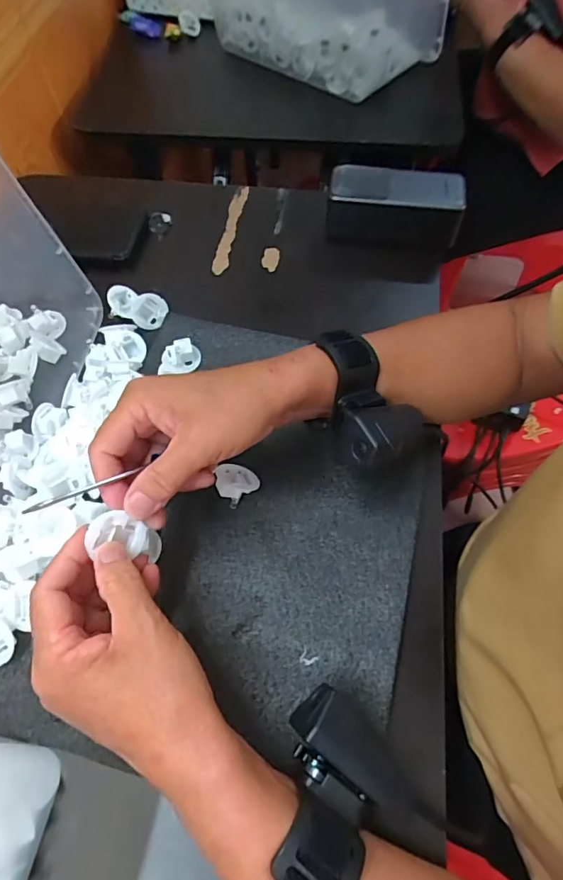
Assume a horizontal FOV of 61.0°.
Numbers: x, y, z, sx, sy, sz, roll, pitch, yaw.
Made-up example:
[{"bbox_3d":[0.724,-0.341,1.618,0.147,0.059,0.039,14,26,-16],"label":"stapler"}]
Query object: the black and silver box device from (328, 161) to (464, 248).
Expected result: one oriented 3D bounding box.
[{"bbox_3d":[0.112,-0.229,0.480,0.127,0.057,0.053,9,63,5],"label":"black and silver box device"}]

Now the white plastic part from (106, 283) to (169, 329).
[{"bbox_3d":[-0.133,-0.123,0.440,0.053,0.026,0.027,22,65,12],"label":"white plastic part"}]

